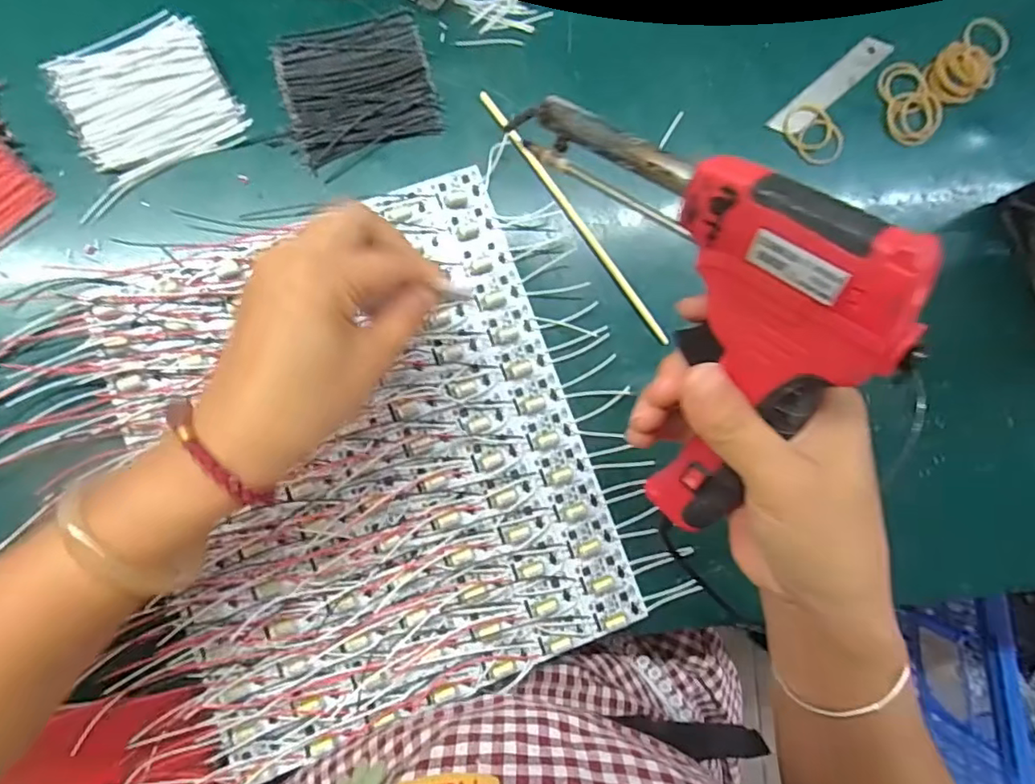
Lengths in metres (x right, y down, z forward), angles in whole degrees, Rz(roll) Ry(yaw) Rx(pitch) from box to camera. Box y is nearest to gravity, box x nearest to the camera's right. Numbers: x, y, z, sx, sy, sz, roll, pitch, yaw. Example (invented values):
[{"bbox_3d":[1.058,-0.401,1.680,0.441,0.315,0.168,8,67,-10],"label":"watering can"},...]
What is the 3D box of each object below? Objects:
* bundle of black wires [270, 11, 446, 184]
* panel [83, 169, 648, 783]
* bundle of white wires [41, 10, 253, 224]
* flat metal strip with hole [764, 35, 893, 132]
[{"bbox_3d":[-0.098,-0.185,0.348,0.091,0.010,0.086,-18,91,-11],"label":"bundle of black wires"},{"bbox_3d":[-0.084,0.037,0.330,0.238,0.012,0.281,-20,88,-7],"label":"panel"},{"bbox_3d":[-0.221,-0.170,0.335,0.099,0.012,0.091,-25,92,-11],"label":"bundle of white wires"},{"bbox_3d":[0.209,-0.203,0.376,0.101,0.004,0.018,-41,95,-10],"label":"flat metal strip with hole"}]

